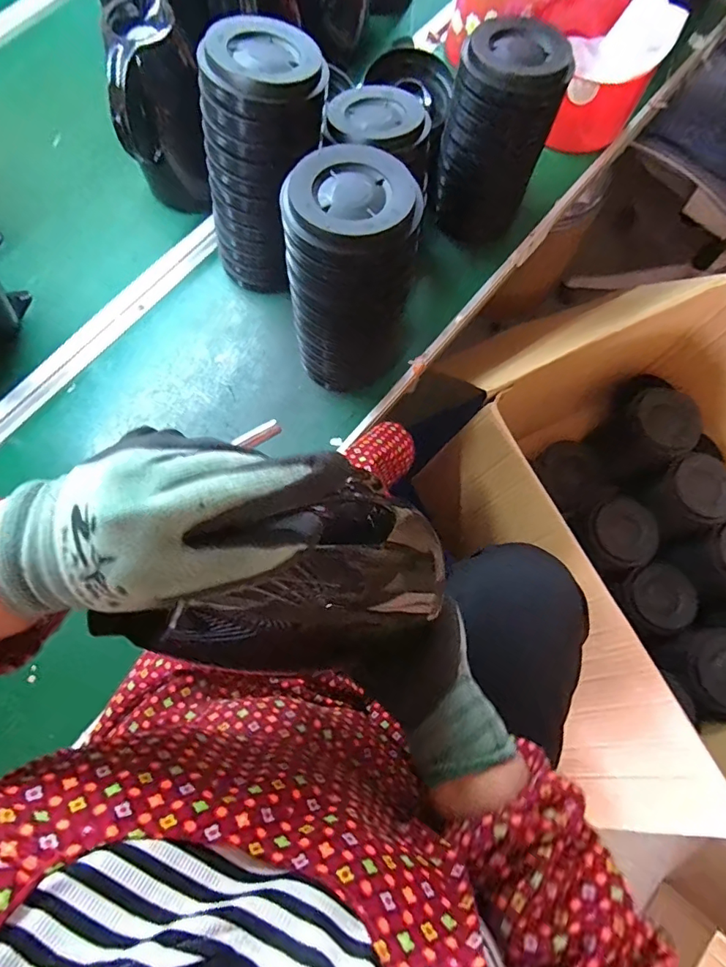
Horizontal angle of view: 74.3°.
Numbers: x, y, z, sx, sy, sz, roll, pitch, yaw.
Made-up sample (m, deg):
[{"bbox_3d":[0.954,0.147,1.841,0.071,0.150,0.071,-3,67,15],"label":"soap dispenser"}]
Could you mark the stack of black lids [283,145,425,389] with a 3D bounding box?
[{"bbox_3d":[-0.014,-0.207,0.518,0.125,0.240,0.127,1,74,0],"label":"stack of black lids"}]

